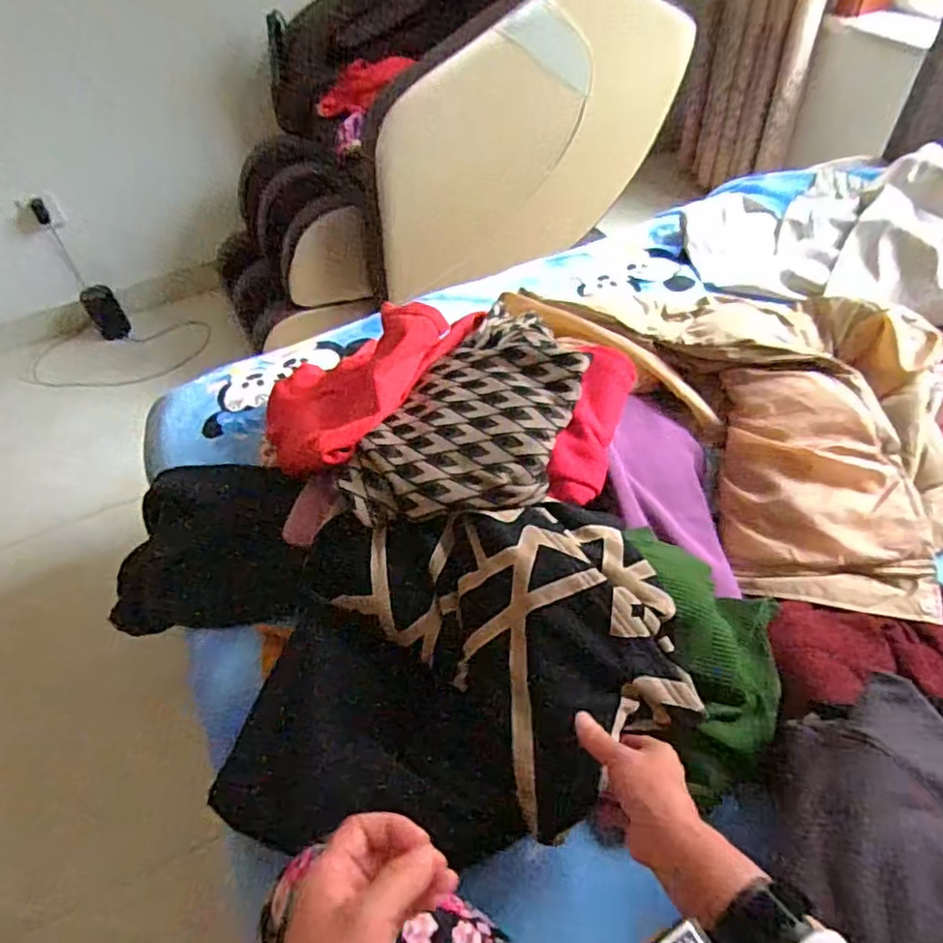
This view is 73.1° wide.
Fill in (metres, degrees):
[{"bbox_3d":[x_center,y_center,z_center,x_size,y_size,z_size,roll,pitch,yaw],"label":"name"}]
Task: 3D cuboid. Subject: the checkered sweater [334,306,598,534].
[{"bbox_3d":[0.016,-0.070,0.690,0.194,0.065,0.328,23,56,23],"label":"checkered sweater"}]

